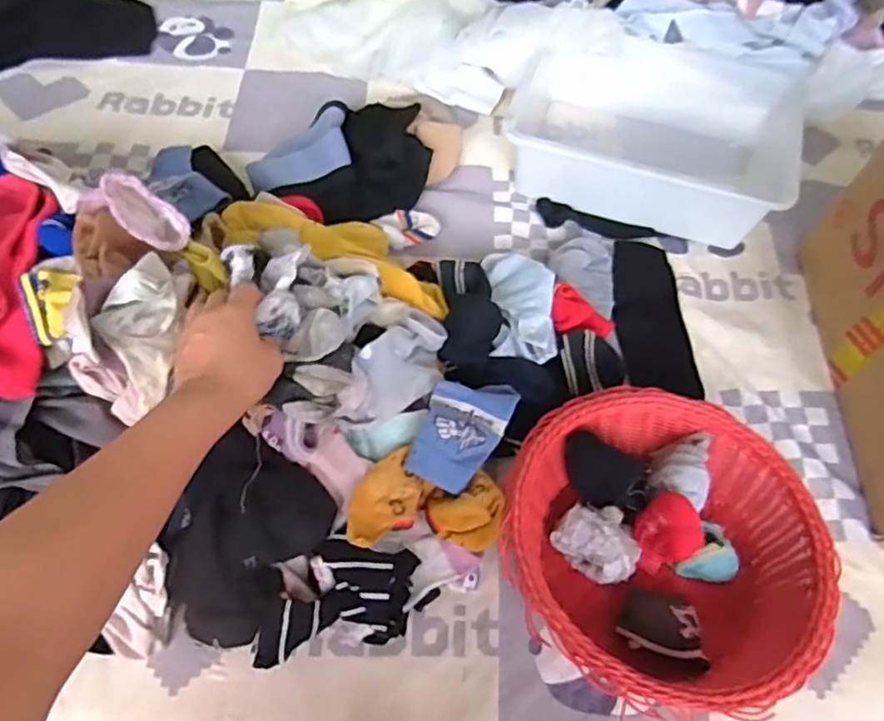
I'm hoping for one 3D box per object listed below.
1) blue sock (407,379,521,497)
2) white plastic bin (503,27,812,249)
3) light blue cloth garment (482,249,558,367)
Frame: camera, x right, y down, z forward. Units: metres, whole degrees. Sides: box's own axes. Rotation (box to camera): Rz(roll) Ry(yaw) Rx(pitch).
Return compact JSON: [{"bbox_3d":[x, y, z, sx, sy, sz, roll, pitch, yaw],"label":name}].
[{"bbox_3d":[0.016,0.061,0.600,0.073,0.031,0.123,43,73,-21],"label":"blue sock"},{"bbox_3d":[0.292,-0.323,0.904,0.355,0.117,0.296,20,59,8],"label":"white plastic bin"},{"bbox_3d":[0.088,-0.061,0.726,0.071,0.044,0.154,0,58,-4],"label":"light blue cloth garment"}]

